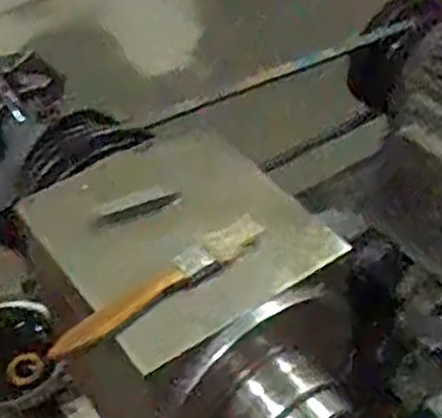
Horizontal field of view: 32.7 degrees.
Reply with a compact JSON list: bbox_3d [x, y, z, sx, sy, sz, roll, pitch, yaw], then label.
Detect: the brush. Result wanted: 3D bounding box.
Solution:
[{"bbox_3d":[-0.036,0.044,0.445,0.141,0.021,0.014,-29,50,-24],"label":"brush"}]

